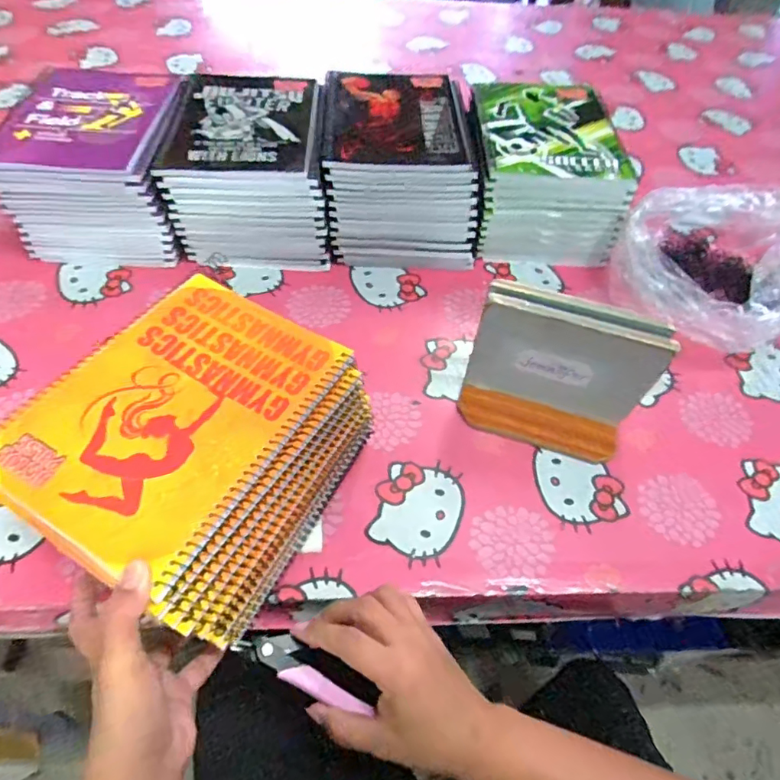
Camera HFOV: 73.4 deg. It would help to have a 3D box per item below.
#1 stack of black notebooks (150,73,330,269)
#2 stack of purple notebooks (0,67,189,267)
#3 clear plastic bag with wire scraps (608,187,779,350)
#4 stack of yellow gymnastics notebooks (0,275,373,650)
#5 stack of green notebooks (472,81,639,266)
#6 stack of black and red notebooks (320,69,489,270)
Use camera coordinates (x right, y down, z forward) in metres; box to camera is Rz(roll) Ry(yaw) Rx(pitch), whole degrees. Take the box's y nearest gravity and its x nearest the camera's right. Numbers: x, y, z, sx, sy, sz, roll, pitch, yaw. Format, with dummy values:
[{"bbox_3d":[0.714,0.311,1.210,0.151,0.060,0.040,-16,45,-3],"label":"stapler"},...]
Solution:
[{"bbox_3d":[-0.151,-0.255,0.606,0.166,0.118,0.200,1,54,-3],"label":"stack of black notebooks"},{"bbox_3d":[-0.315,-0.253,0.596,0.164,0.119,0.199,0,54,-3],"label":"stack of purple notebooks"},{"bbox_3d":[0.352,-0.137,0.552,0.194,0.124,0.184,-30,61,-22],"label":"clear plastic bag with wire scraps"},{"bbox_3d":[-0.134,0.040,0.380,0.176,0.095,0.202,27,57,15],"label":"stack of yellow gymnastics notebooks"},{"bbox_3d":[0.176,-0.261,0.632,0.157,0.118,0.207,0,54,-4],"label":"stack of green notebooks"},{"bbox_3d":[0.010,-0.259,0.615,0.167,0.121,0.215,0,54,-4],"label":"stack of black and red notebooks"}]

